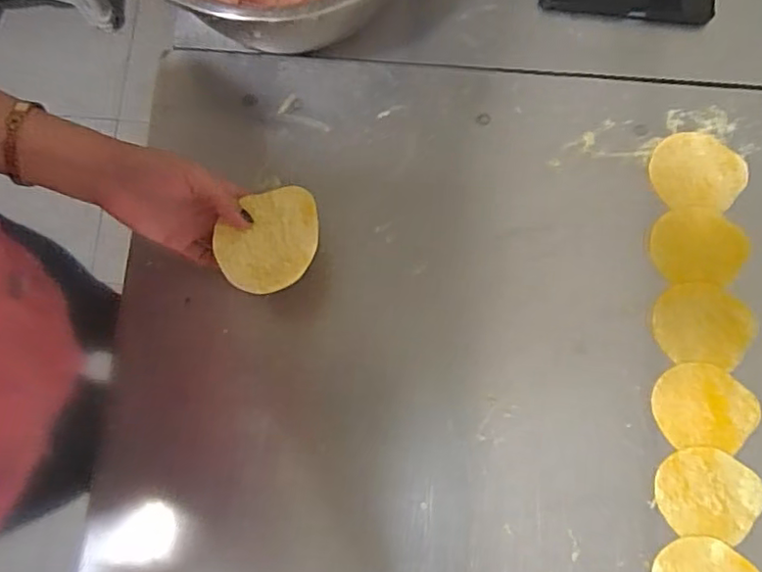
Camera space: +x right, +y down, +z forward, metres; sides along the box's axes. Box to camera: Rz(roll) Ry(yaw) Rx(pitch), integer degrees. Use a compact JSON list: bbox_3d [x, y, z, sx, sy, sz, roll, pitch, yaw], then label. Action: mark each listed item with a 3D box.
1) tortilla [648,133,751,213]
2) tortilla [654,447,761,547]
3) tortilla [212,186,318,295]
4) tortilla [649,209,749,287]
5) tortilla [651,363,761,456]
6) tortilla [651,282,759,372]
[{"bbox_3d":[0.296,-0.106,0.553,0.086,0.004,0.075,2,79,2],"label":"tortilla"},{"bbox_3d":[0.278,0.176,0.501,0.087,0.004,0.071,8,79,3],"label":"tortilla"},{"bbox_3d":[-0.086,-0.036,0.447,0.074,0.013,0.082,0,79,1],"label":"tortilla"},{"bbox_3d":[0.291,-0.035,0.542,0.087,0.004,0.069,4,79,2],"label":"tortilla"},{"bbox_3d":[0.282,0.105,0.514,0.088,0.004,0.070,5,79,2],"label":"tortilla"},{"bbox_3d":[0.287,0.034,0.527,0.086,0.004,0.072,8,79,3],"label":"tortilla"}]

